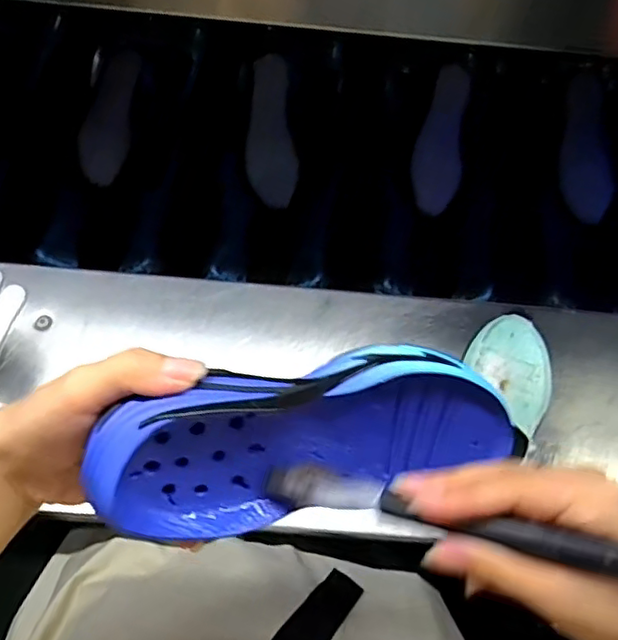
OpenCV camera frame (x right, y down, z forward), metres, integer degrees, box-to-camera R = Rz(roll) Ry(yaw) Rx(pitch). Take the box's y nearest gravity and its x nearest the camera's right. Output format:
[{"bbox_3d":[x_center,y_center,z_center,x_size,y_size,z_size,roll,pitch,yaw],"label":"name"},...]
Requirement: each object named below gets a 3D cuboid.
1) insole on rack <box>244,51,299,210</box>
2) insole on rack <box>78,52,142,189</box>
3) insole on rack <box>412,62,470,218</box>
[{"bbox_3d":[-0.045,-0.226,0.720,0.058,0.009,0.181,-1,85,-3],"label":"insole on rack"},{"bbox_3d":[-0.236,-0.240,0.706,0.055,0.009,0.181,2,69,0],"label":"insole on rack"},{"bbox_3d":[0.162,-0.220,0.730,0.057,0.013,0.182,11,87,2],"label":"insole on rack"}]

